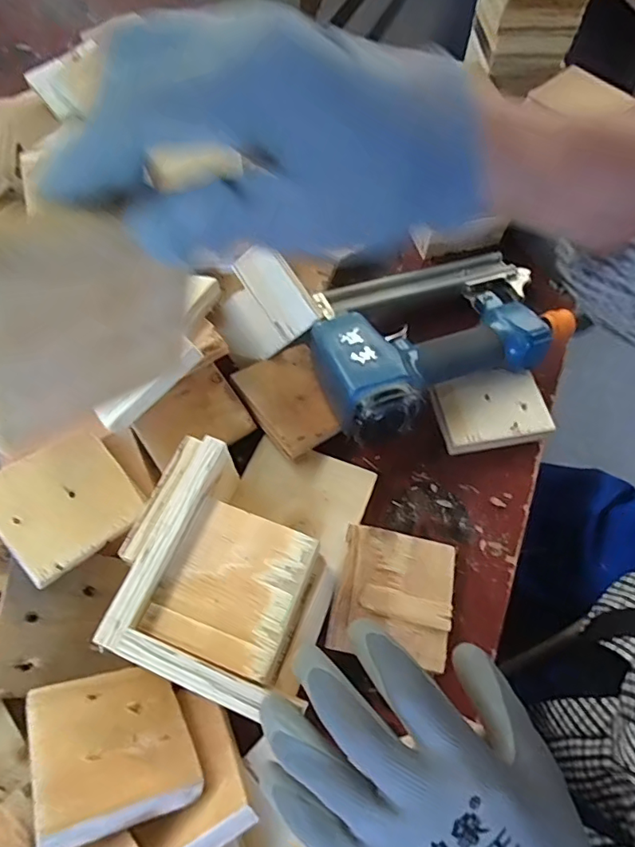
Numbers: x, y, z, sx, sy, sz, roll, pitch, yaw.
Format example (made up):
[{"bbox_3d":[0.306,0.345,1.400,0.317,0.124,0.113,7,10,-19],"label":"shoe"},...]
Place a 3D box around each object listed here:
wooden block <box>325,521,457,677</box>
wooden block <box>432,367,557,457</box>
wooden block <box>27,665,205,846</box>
[{"bbox_3d":[0.058,0.127,0.382,0.085,0.012,0.089,10,65,6],"label":"wooden block"},{"bbox_3d":[0.153,-0.012,0.454,0.091,0.018,0.067,-11,65,-4],"label":"wooden block"},{"bbox_3d":[-0.120,0.186,0.300,0.082,0.011,0.092,1,22,-34],"label":"wooden block"}]

